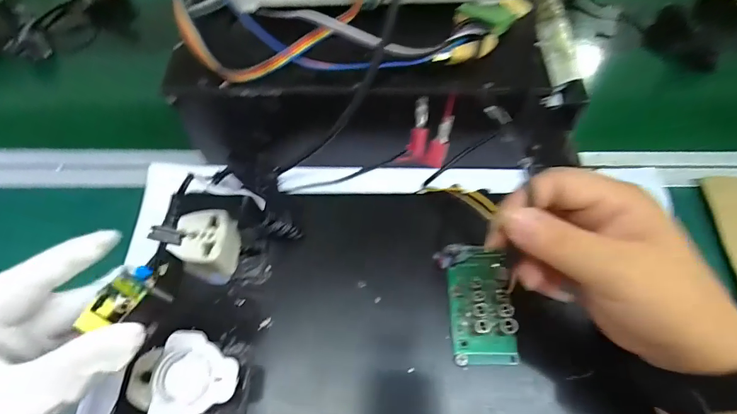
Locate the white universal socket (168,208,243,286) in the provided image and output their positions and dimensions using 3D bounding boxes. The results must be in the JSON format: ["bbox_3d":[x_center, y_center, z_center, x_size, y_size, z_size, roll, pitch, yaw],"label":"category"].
[{"bbox_3d":[-0.110,0.027,0.275,0.033,0.034,0.043,3,61,3],"label":"white universal socket"}]

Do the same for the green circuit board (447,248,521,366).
[{"bbox_3d":[0.076,0.066,0.264,0.041,0.018,0.072,2,61,2],"label":"green circuit board"}]

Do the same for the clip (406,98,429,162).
[{"bbox_3d":[0.031,-0.047,0.240,0.011,0.037,0.007,6,18,5],"label":"clip"}]

